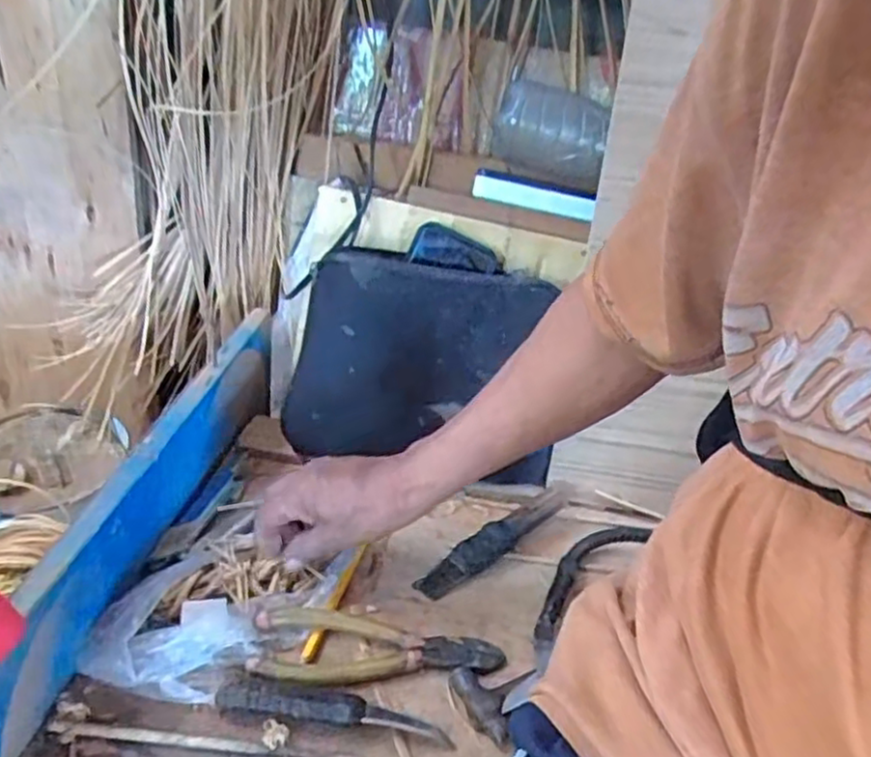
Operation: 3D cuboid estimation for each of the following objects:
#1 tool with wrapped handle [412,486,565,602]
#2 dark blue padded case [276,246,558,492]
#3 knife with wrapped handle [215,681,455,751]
[{"bbox_3d":[0.051,0.133,0.578,0.160,0.025,0.029,-24,44,-40],"label":"tool with wrapped handle"},{"bbox_3d":[-0.009,-0.010,0.618,0.224,0.184,0.046,5,12,-12],"label":"dark blue padded case"},{"bbox_3d":[-0.061,0.205,0.429,0.144,0.017,0.020,7,32,-1],"label":"knife with wrapped handle"}]

